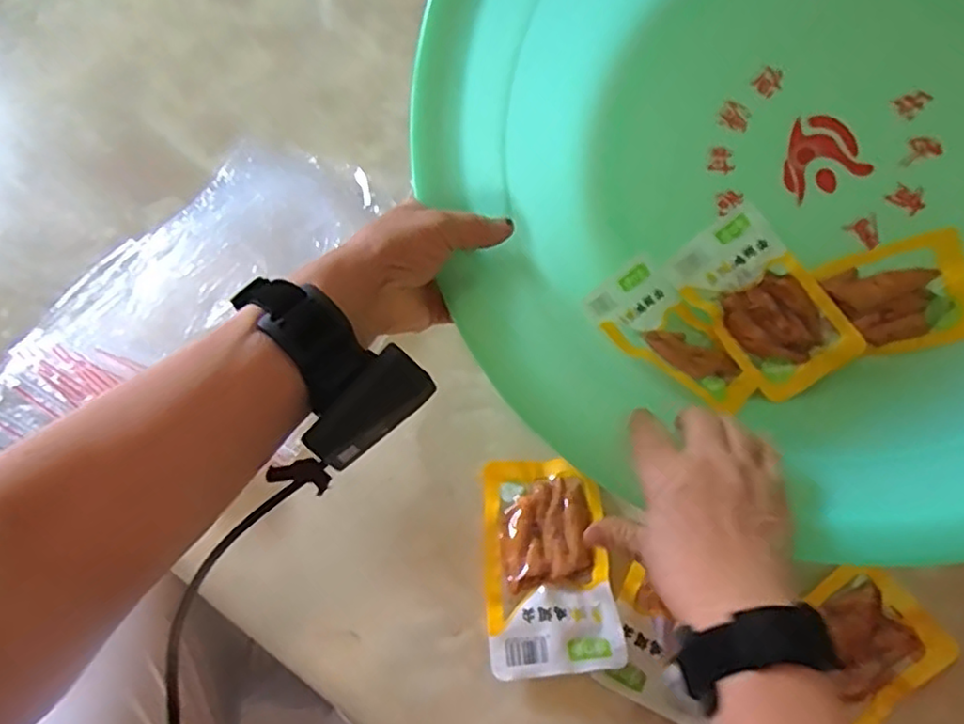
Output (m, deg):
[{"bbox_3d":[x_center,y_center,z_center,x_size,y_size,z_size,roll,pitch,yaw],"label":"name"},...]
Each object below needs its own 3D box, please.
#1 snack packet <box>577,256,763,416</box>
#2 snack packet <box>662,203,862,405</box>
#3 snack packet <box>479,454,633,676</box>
[{"bbox_3d":[0.147,-0.017,0.501,0.082,0.027,0.133,-39,68,-22],"label":"snack packet"},{"bbox_3d":[0.211,-0.044,0.497,0.078,0.013,0.139,-40,74,16],"label":"snack packet"},{"bbox_3d":[0.043,0.133,0.435,0.081,0.019,0.136,-3,60,-4],"label":"snack packet"}]

